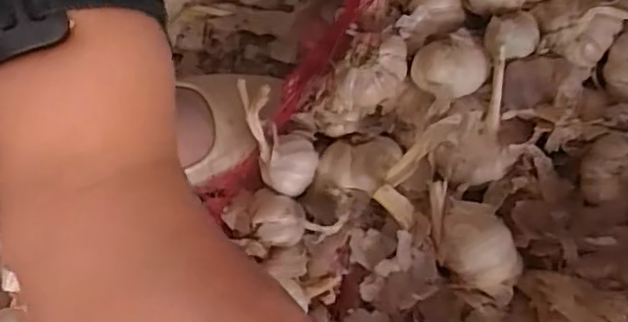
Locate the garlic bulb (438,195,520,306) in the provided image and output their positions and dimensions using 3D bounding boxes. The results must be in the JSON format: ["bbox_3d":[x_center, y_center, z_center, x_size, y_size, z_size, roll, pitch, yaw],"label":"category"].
[{"bbox_3d":[0.091,0.046,0.362,0.047,0.032,0.043,18,61,15],"label":"garlic bulb"}]

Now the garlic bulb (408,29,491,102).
[{"bbox_3d":[0.080,-0.054,0.397,0.038,0.035,0.034,-20,59,-8],"label":"garlic bulb"}]

